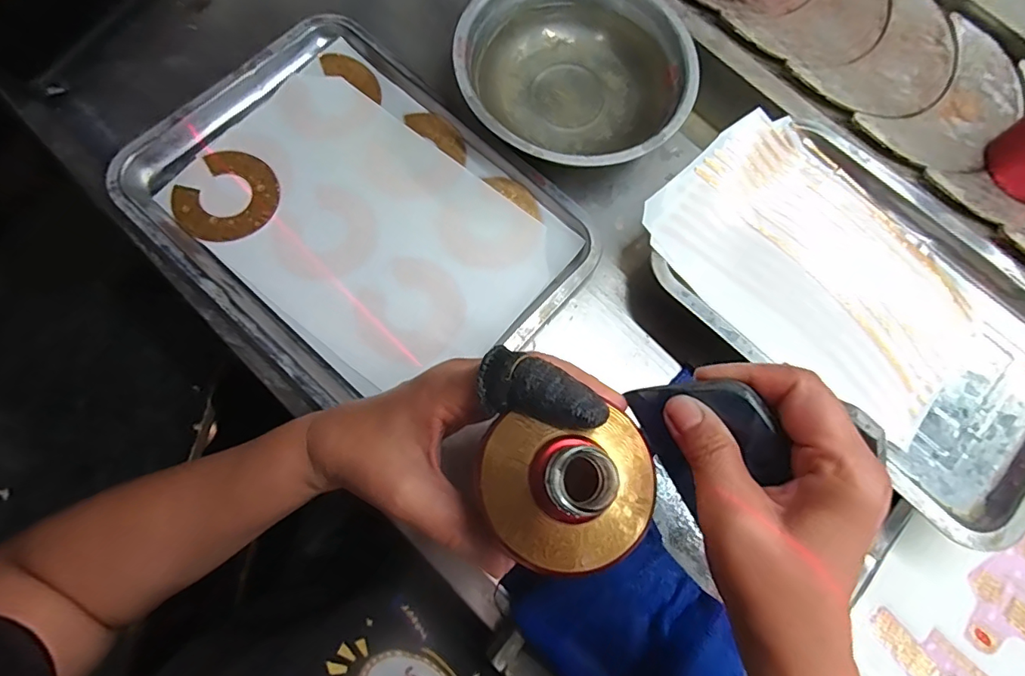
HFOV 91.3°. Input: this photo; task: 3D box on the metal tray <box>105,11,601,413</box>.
[{"bbox_3d":[-0.126,-0.102,0.410,0.336,0.025,0.248,41,79,8],"label":"metal tray"}]

